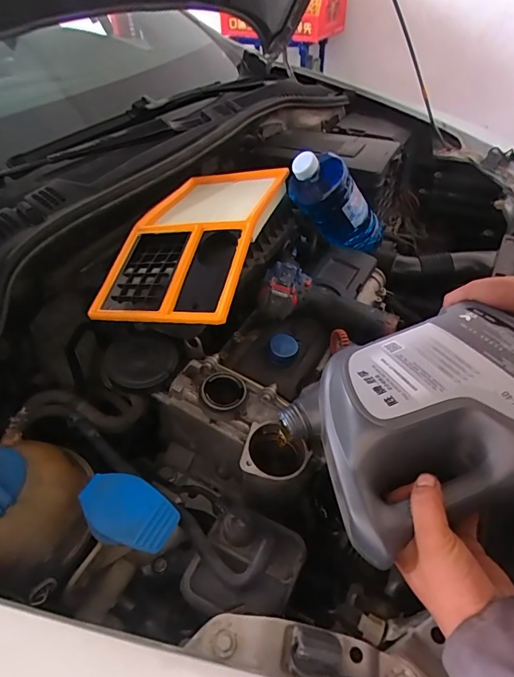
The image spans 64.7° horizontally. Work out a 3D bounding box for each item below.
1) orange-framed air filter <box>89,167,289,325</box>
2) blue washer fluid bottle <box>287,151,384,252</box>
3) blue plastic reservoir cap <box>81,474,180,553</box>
[{"bbox_3d":[-0.083,-0.161,0.599,0.189,0.063,0.365,9,45,11],"label":"orange-framed air filter"},{"bbox_3d":[0.146,-0.233,0.723,0.103,0.246,0.079,-43,42,17],"label":"blue washer fluid bottle"},{"bbox_3d":[-0.122,0.160,0.379,0.091,0.017,0.057,26,51,26],"label":"blue plastic reservoir cap"}]

